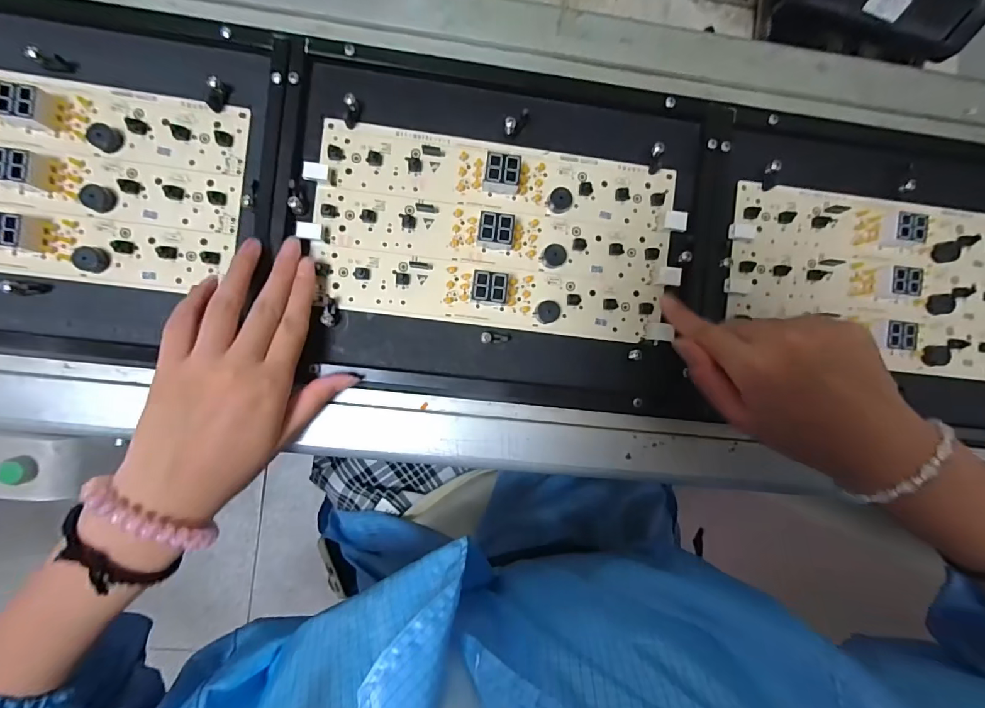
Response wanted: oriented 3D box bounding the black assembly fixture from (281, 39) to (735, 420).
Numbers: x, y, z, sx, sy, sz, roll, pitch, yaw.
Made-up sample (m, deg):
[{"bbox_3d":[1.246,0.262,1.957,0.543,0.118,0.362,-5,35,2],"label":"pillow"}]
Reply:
[{"bbox_3d":[0.007,-0.087,0.318,0.299,0.028,0.231,6,92,-5],"label":"black assembly fixture"}]

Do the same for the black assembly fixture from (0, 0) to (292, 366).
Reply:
[{"bbox_3d":[-0.299,-0.113,0.288,0.298,0.024,0.222,6,92,-5],"label":"black assembly fixture"}]

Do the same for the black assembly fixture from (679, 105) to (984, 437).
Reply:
[{"bbox_3d":[0.306,-0.058,0.343,0.311,0.028,0.229,4,93,-5],"label":"black assembly fixture"}]

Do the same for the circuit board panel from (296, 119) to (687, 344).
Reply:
[{"bbox_3d":[0.005,-0.086,0.314,0.257,0.022,0.130,6,92,-5],"label":"circuit board panel"}]

